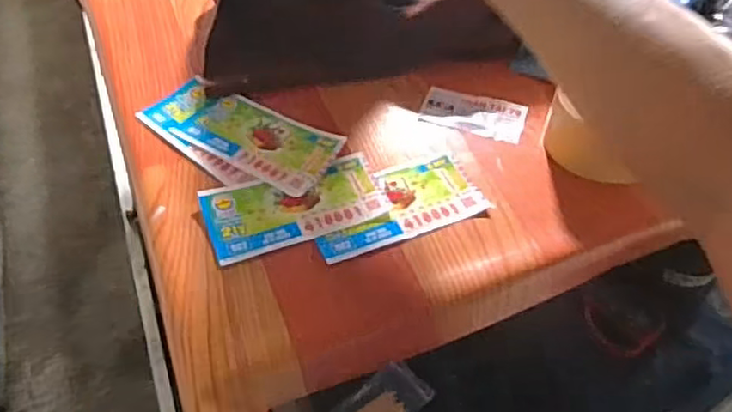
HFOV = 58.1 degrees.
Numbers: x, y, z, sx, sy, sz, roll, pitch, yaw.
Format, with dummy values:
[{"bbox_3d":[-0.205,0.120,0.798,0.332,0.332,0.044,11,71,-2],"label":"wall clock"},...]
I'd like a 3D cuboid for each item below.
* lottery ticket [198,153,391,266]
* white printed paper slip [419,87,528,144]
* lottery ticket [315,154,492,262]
[{"bbox_3d":[-0.049,-0.001,0.461,0.122,0.004,0.063,-15,53,-15],"label":"lottery ticket"},{"bbox_3d":[0.087,-0.075,0.529,0.081,0.005,0.042,15,51,9],"label":"white printed paper slip"},{"bbox_3d":[0.020,-0.003,0.467,0.125,0.004,0.060,-18,54,-17],"label":"lottery ticket"}]

